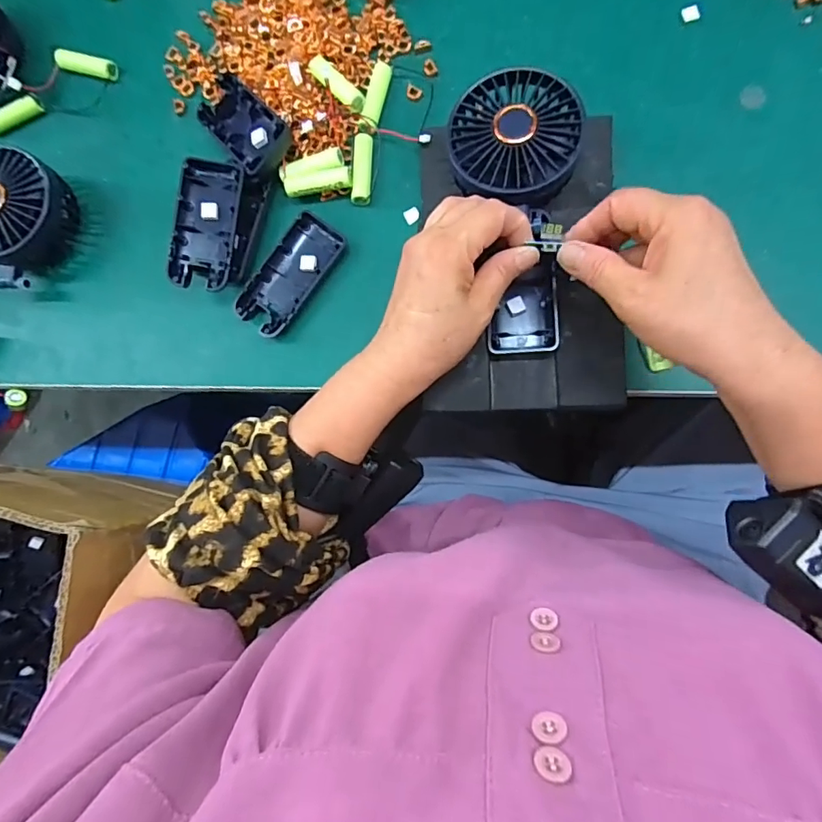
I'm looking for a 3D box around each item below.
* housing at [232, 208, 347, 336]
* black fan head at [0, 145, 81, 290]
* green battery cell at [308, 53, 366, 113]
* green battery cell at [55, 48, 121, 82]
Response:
[{"bbox_3d":[-0.090,-0.102,0.368,0.043,0.014,0.094,36,90,8],"label":"housing"},{"bbox_3d":[-0.310,-0.149,0.380,0.079,0.048,0.099,33,90,8],"label":"black fan head"},{"bbox_3d":[-0.058,-0.248,0.368,0.018,0.016,0.056,-45,82,2],"label":"green battery cell"},{"bbox_3d":[-0.270,-0.288,0.406,0.056,0.011,0.017,17,88,8],"label":"green battery cell"}]

